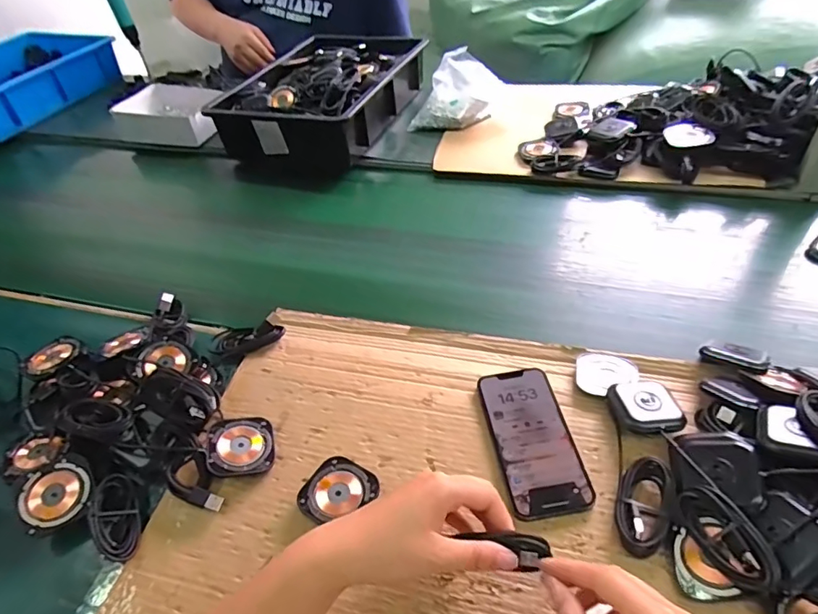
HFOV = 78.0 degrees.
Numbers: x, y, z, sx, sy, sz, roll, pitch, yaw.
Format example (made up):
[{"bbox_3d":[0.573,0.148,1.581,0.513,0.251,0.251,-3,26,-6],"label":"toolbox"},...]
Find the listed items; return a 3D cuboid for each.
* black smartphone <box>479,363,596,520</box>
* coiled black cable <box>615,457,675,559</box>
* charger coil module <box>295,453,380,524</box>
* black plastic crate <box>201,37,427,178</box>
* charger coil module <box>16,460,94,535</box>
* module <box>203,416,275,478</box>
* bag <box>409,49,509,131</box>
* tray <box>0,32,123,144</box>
[{"bbox_3d":[0.112,0.120,0.467,0.069,0.011,0.143,-10,45,-3],"label":"black smartphone"},{"bbox_3d":[0.191,0.161,0.411,0.039,0.019,0.076,15,48,20],"label":"coiled black cable"},{"bbox_3d":[-0.062,0.163,0.441,0.058,0.012,0.058,26,53,28],"label":"charger coil module"},{"bbox_3d":[-0.141,-0.413,0.975,0.264,0.117,0.439,12,47,18],"label":"black plastic crate"},{"bbox_3d":[-0.309,0.163,0.441,0.054,0.012,0.054,-22,67,-31],"label":"charger coil module"},{"bbox_3d":[-0.159,0.129,0.475,0.060,0.010,0.057,5,48,-20],"label":"module"},{"bbox_3d":[0.092,-0.399,0.943,0.136,0.078,0.175,13,48,19],"label":"bag"},{"bbox_3d":[-0.853,-0.514,1.134,0.246,0.103,0.462,8,47,15],"label":"tray"}]

